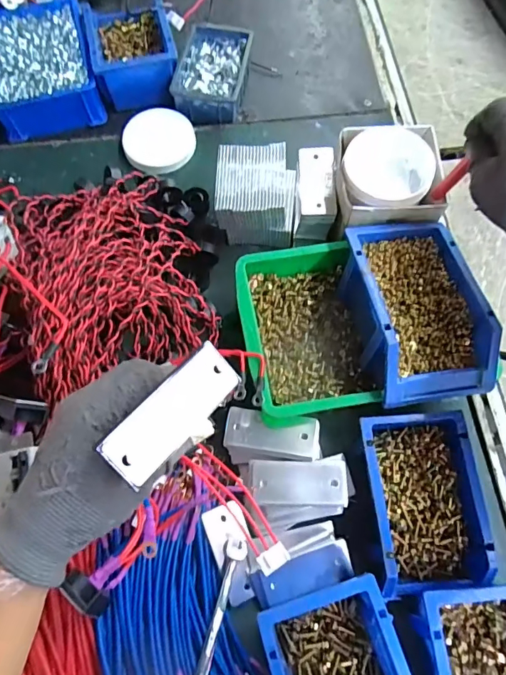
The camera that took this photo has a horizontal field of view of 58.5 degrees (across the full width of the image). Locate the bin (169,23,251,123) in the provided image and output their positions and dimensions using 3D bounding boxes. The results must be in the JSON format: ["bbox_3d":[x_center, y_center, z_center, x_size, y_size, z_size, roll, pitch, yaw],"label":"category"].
[{"bbox_3d":[-0.058,-0.392,0.673,0.096,0.043,0.156,10,70,4],"label":"bin"}]

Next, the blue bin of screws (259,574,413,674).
[{"bbox_3d":[0.076,0.293,0.387,0.103,0.060,0.143,-17,70,-6],"label":"blue bin of screws"}]

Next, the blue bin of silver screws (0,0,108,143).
[{"bbox_3d":[-0.318,-0.413,0.675,0.151,0.069,0.215,-15,70,-5],"label":"blue bin of silver screws"}]

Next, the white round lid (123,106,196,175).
[{"bbox_3d":[-0.133,-0.275,0.635,0.095,0.023,0.100,0,70,1],"label":"white round lid"}]

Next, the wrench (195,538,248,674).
[{"bbox_3d":[-0.036,0.268,0.411,0.020,0.013,0.157,15,56,6],"label":"wrench"}]

